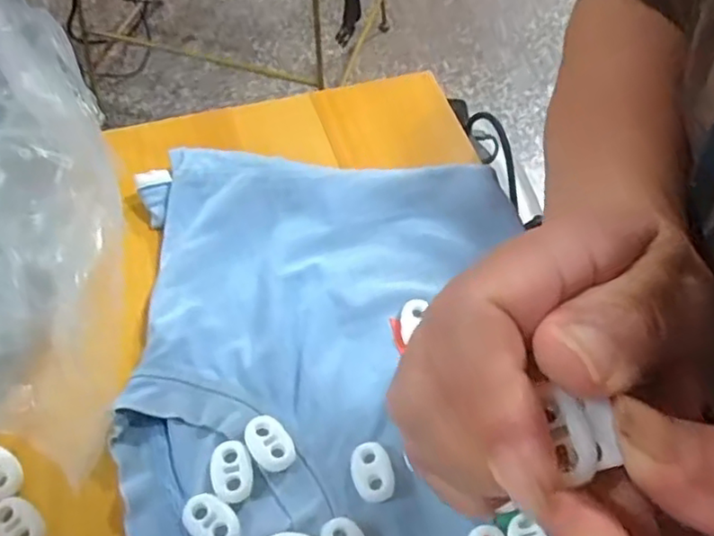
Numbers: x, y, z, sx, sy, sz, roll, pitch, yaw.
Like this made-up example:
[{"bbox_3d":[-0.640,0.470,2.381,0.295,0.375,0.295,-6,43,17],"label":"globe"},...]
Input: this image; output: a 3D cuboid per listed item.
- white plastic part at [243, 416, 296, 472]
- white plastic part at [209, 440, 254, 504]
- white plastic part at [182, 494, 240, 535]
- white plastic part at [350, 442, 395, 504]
[{"bbox_3d":[-0.033,0.066,0.239,0.015,0.004,0.022,-29,63,-20],"label":"white plastic part"},{"bbox_3d":[-0.047,0.076,0.236,0.016,0.004,0.022,-15,59,-12],"label":"white plastic part"},{"bbox_3d":[-0.052,0.090,0.225,0.022,0.004,0.015,33,61,17],"label":"white plastic part"},{"bbox_3d":[0.006,0.076,0.236,0.015,0.004,0.022,-14,59,-12],"label":"white plastic part"}]

